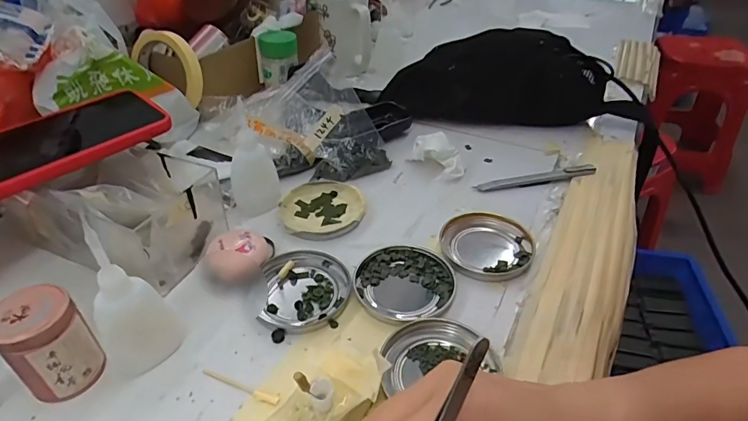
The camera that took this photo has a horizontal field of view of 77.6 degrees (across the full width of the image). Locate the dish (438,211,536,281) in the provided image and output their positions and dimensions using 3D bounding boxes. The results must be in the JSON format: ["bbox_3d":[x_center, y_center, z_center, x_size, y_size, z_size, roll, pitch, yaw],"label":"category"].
[{"bbox_3d":[0.098,0.029,0.405,0.078,0.008,0.078,0,39,0],"label":"dish"}]

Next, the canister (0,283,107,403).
[{"bbox_3d":[-0.205,0.085,0.294,0.041,0.065,0.043,0,39,0],"label":"canister"}]

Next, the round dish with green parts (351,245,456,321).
[{"bbox_3d":[0.024,0.056,0.373,0.080,0.008,0.071,-9,40,-11],"label":"round dish with green parts"}]

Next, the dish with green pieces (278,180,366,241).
[{"bbox_3d":[-0.049,-0.003,0.448,0.078,0.011,0.085,0,39,0],"label":"dish with green pieces"}]

